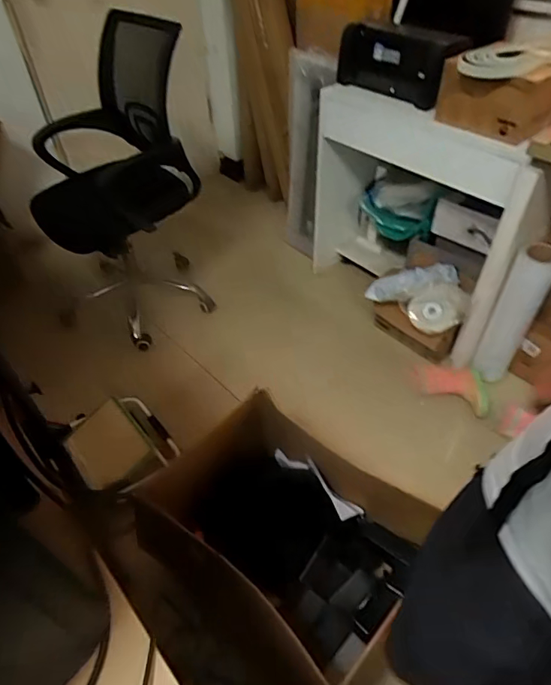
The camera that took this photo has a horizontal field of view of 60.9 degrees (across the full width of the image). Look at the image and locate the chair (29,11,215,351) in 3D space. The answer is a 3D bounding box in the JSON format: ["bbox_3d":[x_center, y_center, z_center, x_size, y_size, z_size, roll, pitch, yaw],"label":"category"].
[{"bbox_3d":[-0.558,-0.569,1.676,0.528,0.904,0.557,-10,44,-9],"label":"chair"}]

